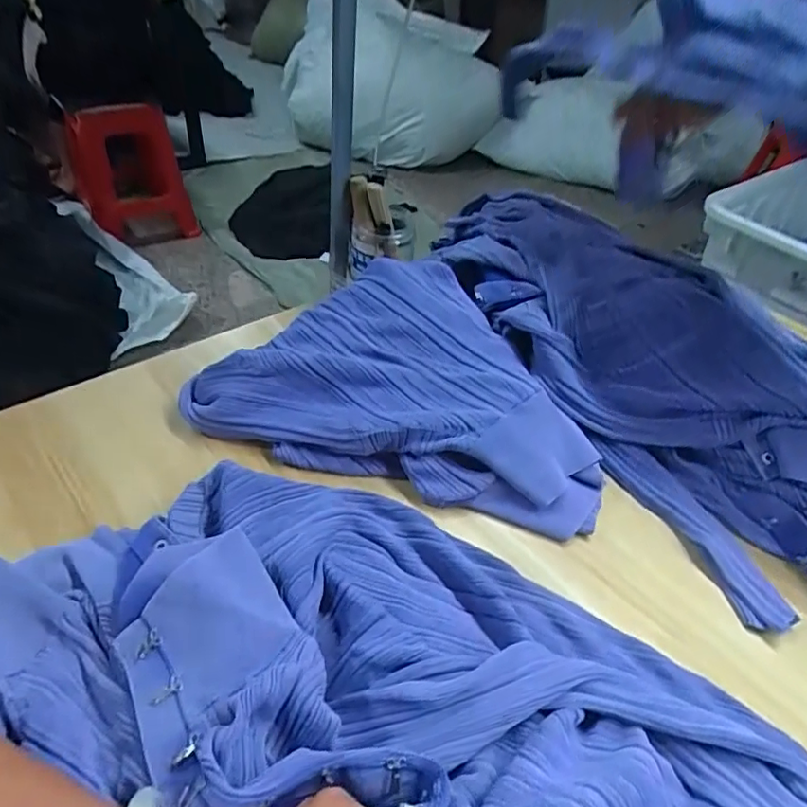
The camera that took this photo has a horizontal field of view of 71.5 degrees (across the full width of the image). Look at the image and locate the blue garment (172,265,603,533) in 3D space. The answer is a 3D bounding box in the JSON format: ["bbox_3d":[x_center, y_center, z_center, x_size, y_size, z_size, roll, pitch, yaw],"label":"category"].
[{"bbox_3d":[0.011,-0.041,0.550,0.383,0.077,0.246,14,43,8],"label":"blue garment"}]

